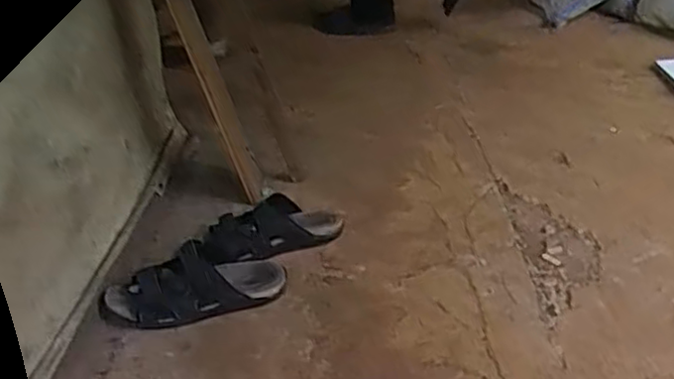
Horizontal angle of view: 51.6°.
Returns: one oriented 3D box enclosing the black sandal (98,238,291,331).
[{"bbox_3d":[-0.224,0.146,1.097,0.278,0.068,0.107,-13,30,-13],"label":"black sandal"}]

